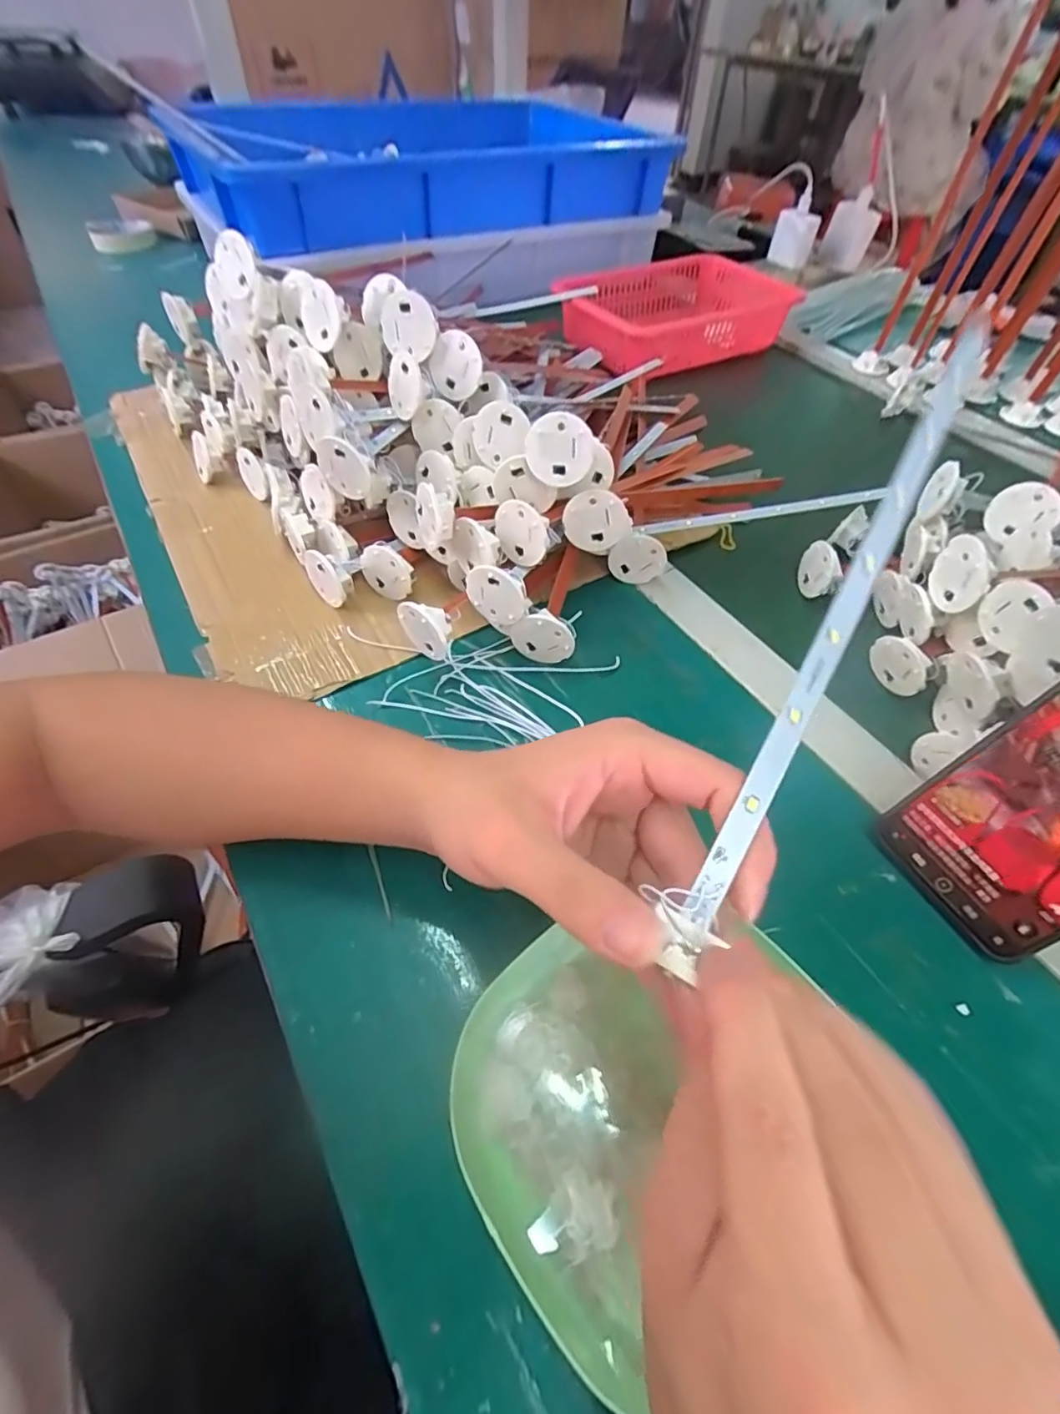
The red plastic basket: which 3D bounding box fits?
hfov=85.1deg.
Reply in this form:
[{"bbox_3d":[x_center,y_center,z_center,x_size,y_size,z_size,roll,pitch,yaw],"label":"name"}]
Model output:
[{"bbox_3d":[0.165,-0.452,0.666,0.278,0.063,0.154,-23,57,-18],"label":"red plastic basket"}]

